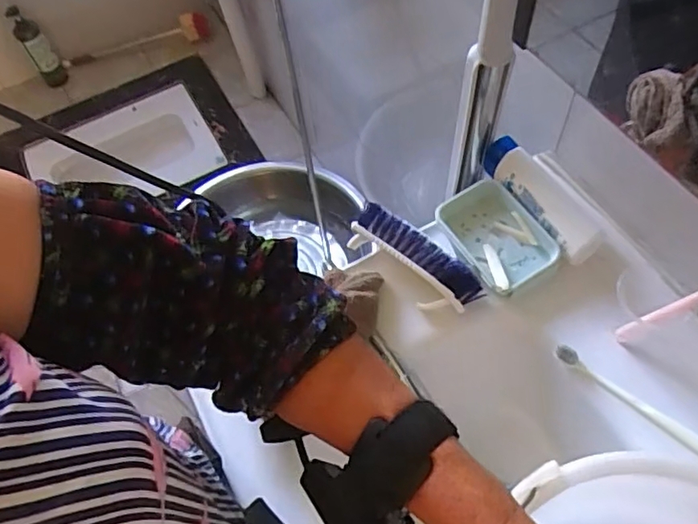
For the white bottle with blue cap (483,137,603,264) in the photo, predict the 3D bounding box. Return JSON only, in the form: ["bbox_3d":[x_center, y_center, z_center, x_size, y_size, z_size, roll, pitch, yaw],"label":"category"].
[{"bbox_3d":[0.206,-0.071,0.626,0.043,0.046,0.159,-27,66,-17],"label":"white bottle with blue cap"}]

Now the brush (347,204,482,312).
[{"bbox_3d":[0.068,-0.001,0.606,0.149,0.056,0.053,37,60,15],"label":"brush"}]

